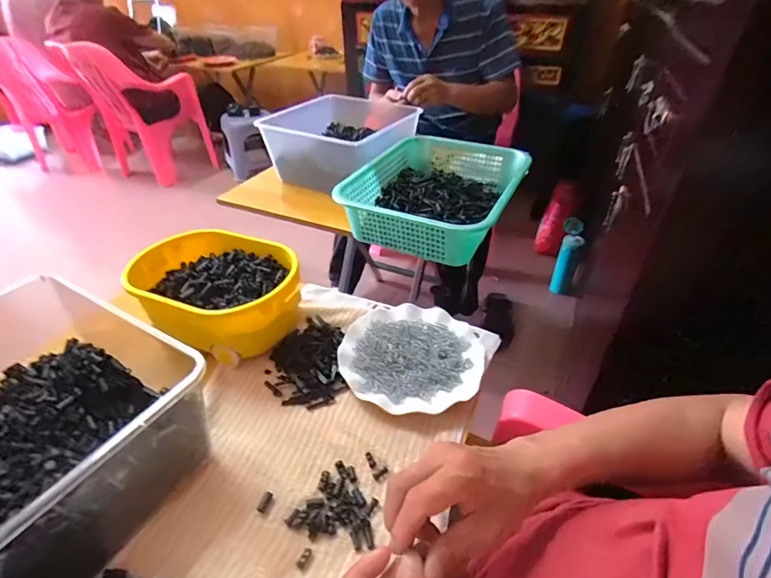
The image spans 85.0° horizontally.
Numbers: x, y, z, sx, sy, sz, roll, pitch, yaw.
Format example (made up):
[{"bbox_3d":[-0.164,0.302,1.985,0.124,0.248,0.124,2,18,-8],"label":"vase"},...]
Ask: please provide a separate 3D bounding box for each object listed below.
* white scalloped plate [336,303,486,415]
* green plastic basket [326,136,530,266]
[{"bbox_3d":[0.035,0.084,0.552,0.178,0.015,0.175,-1,38,1],"label":"white scalloped plate"},{"bbox_3d":[0.108,-0.194,0.861,0.292,0.091,0.374,16,41,22],"label":"green plastic basket"}]

